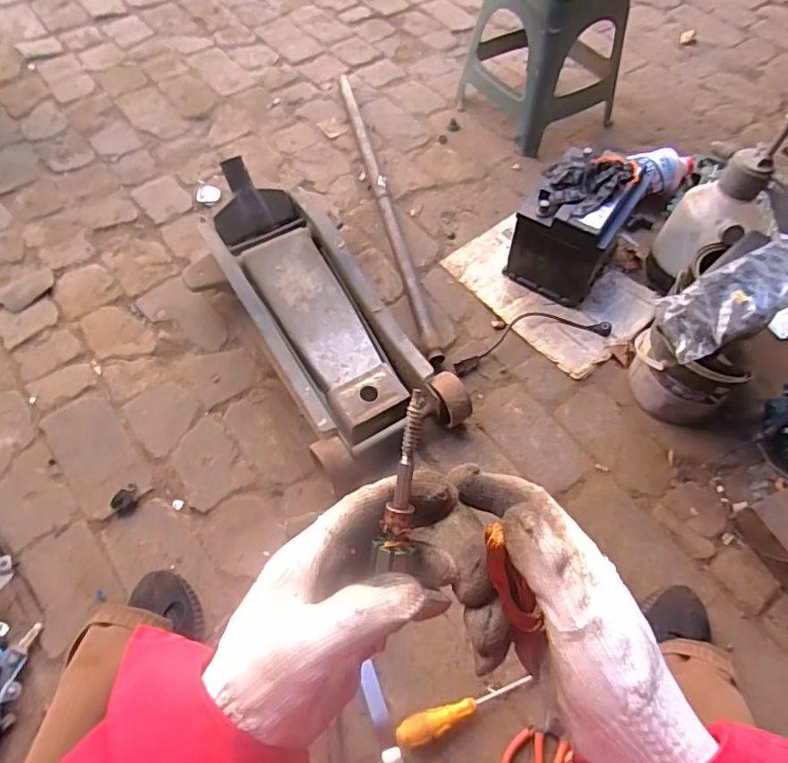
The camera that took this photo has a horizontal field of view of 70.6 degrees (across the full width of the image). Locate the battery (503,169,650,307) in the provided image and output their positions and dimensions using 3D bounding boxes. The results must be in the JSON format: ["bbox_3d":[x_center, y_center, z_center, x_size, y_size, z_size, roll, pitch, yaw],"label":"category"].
[{"bbox_3d":[0.338,-0.290,1.066,0.171,0.183,0.195,29,63,15],"label":"battery"}]

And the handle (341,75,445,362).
[{"bbox_3d":[-0.025,-0.409,1.226,0.033,0.037,0.876,-12,60,-8],"label":"handle"}]

